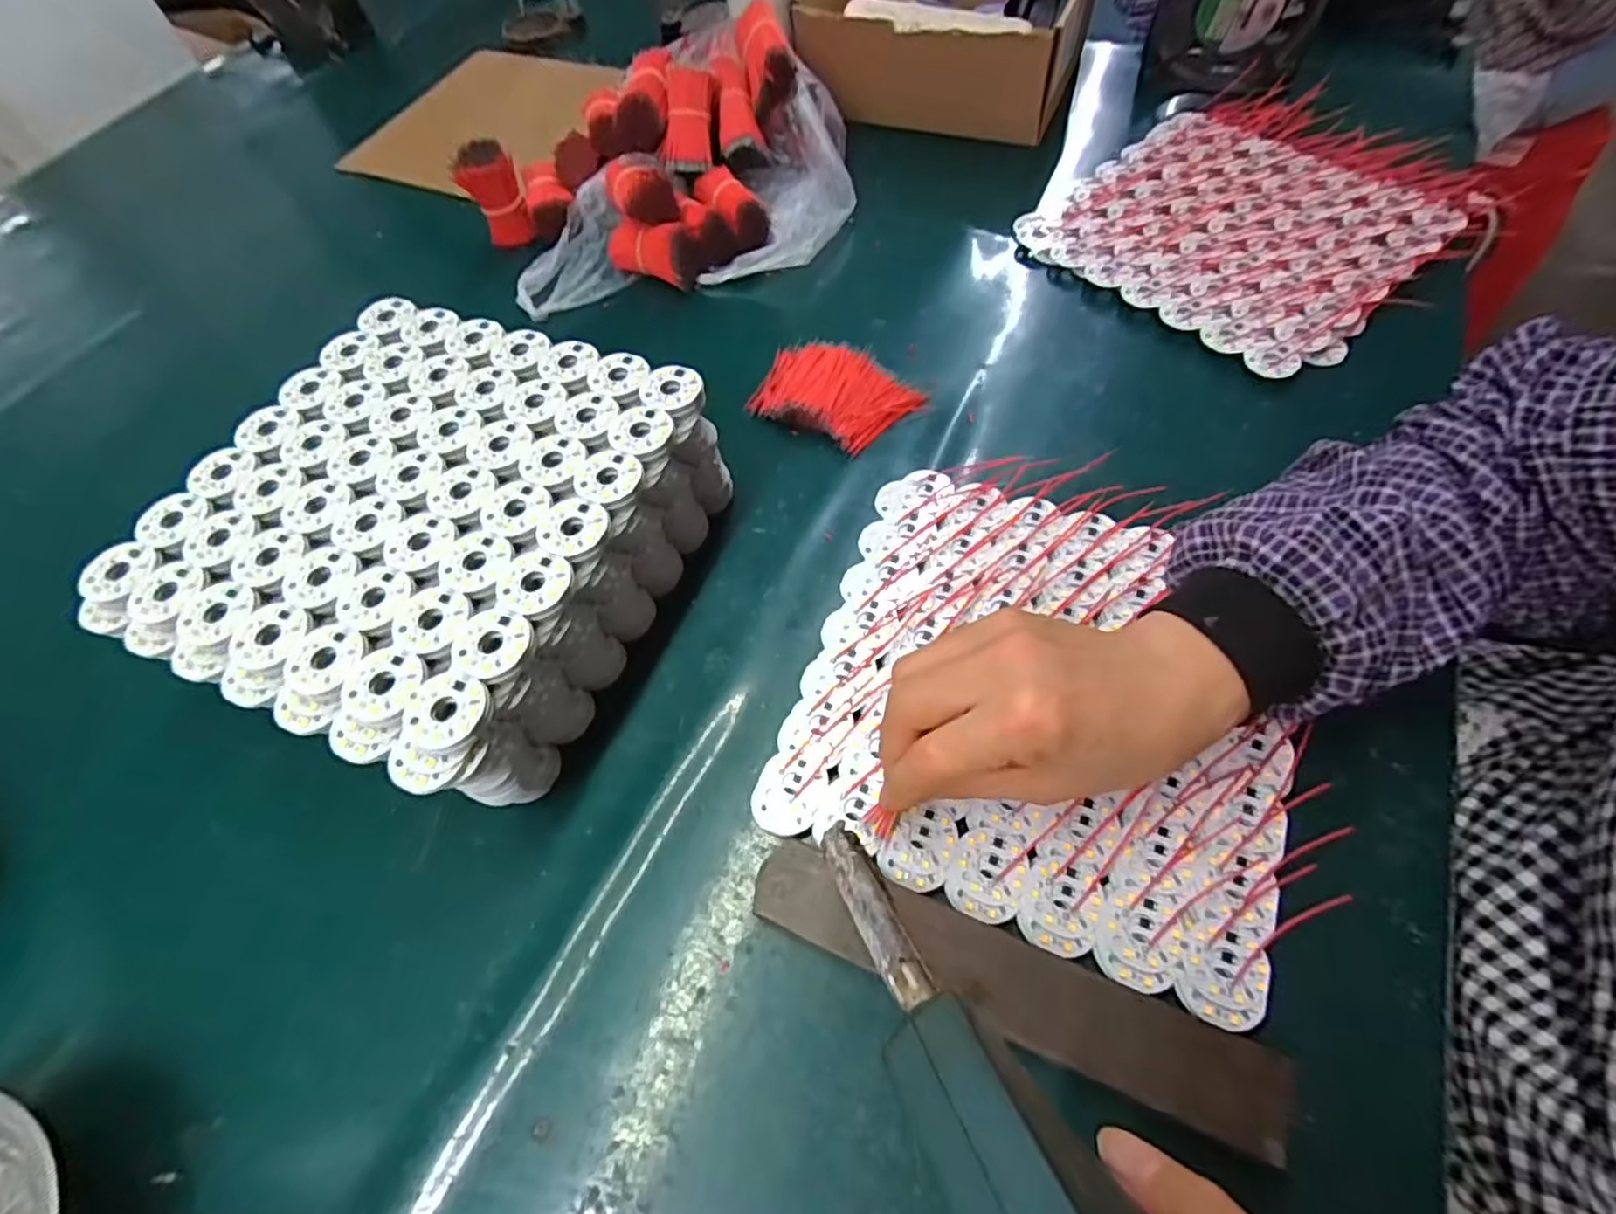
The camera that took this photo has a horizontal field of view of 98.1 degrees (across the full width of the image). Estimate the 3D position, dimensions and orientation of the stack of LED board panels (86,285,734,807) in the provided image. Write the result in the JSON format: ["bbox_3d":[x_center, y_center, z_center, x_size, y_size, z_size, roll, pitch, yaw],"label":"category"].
[{"bbox_3d":[-0.187,-0.035,0.367,0.215,0.089,0.222,19,63,15],"label":"stack of LED board panels"}]

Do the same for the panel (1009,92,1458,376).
[{"bbox_3d":[0.311,-0.279,0.505,0.248,0.032,0.231,-40,65,-18],"label":"panel"}]

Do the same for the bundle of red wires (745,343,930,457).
[{"bbox_3d":[0.017,-0.141,0.453,0.104,0.017,0.069,27,65,18],"label":"bundle of red wires"}]

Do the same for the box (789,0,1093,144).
[{"bbox_3d":[0.125,-0.504,0.609,0.219,0.105,0.194,18,62,14],"label":"box"}]

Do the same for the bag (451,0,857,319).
[{"bbox_3d":[-0.111,-0.349,0.543,0.293,0.085,0.228,-19,60,-7],"label":"bag"}]

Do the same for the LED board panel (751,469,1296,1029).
[{"bbox_3d":[0.110,0.039,0.339,0.217,0.013,0.216,19,62,14],"label":"LED board panel"}]

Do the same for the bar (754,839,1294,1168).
[{"bbox_3d":[0.075,0.146,0.276,0.201,0.023,0.037,20,63,15],"label":"bar"}]

